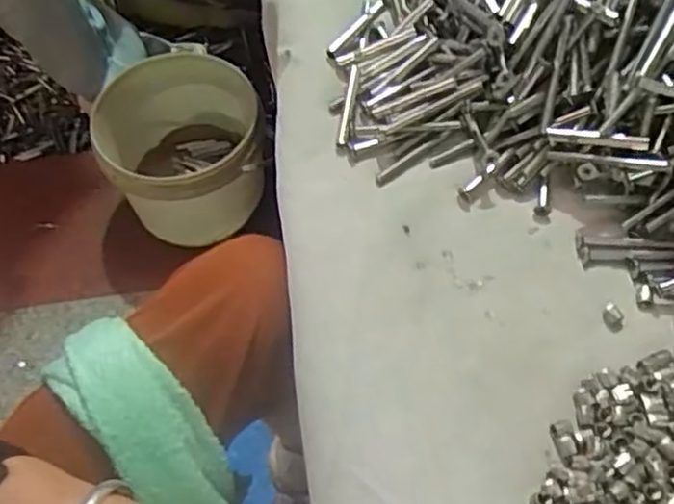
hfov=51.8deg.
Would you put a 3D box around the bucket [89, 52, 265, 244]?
[{"bbox_3d":[-0.224,-0.139,1.028,0.231,0.179,0.227,-10,61,-4],"label":"bucket"}]

